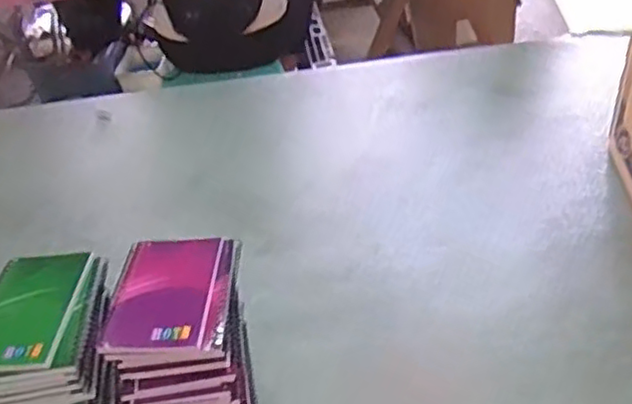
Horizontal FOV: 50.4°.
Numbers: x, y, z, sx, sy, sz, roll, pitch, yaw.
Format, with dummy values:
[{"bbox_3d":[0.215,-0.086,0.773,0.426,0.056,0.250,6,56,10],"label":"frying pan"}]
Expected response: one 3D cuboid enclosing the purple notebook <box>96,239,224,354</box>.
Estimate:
[{"bbox_3d":[-0.126,0.077,0.558,0.086,0.021,0.117,-2,38,4],"label":"purple notebook"}]

